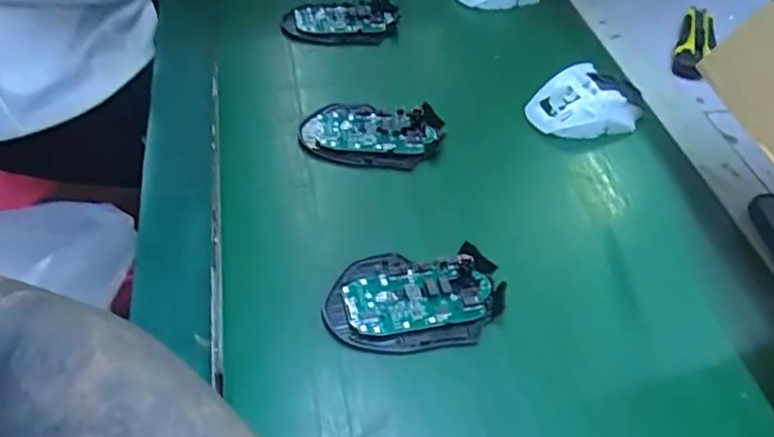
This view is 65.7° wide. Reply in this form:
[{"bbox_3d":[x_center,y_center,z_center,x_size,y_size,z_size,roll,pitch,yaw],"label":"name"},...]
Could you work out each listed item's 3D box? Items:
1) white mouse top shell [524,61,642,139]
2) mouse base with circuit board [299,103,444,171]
[{"bbox_3d":[0.176,-0.103,0.544,0.093,0.038,0.063,-13,51,-17],"label":"white mouse top shell"},{"bbox_3d":[-0.013,-0.069,0.507,0.114,0.028,0.062,9,48,2],"label":"mouse base with circuit board"}]

